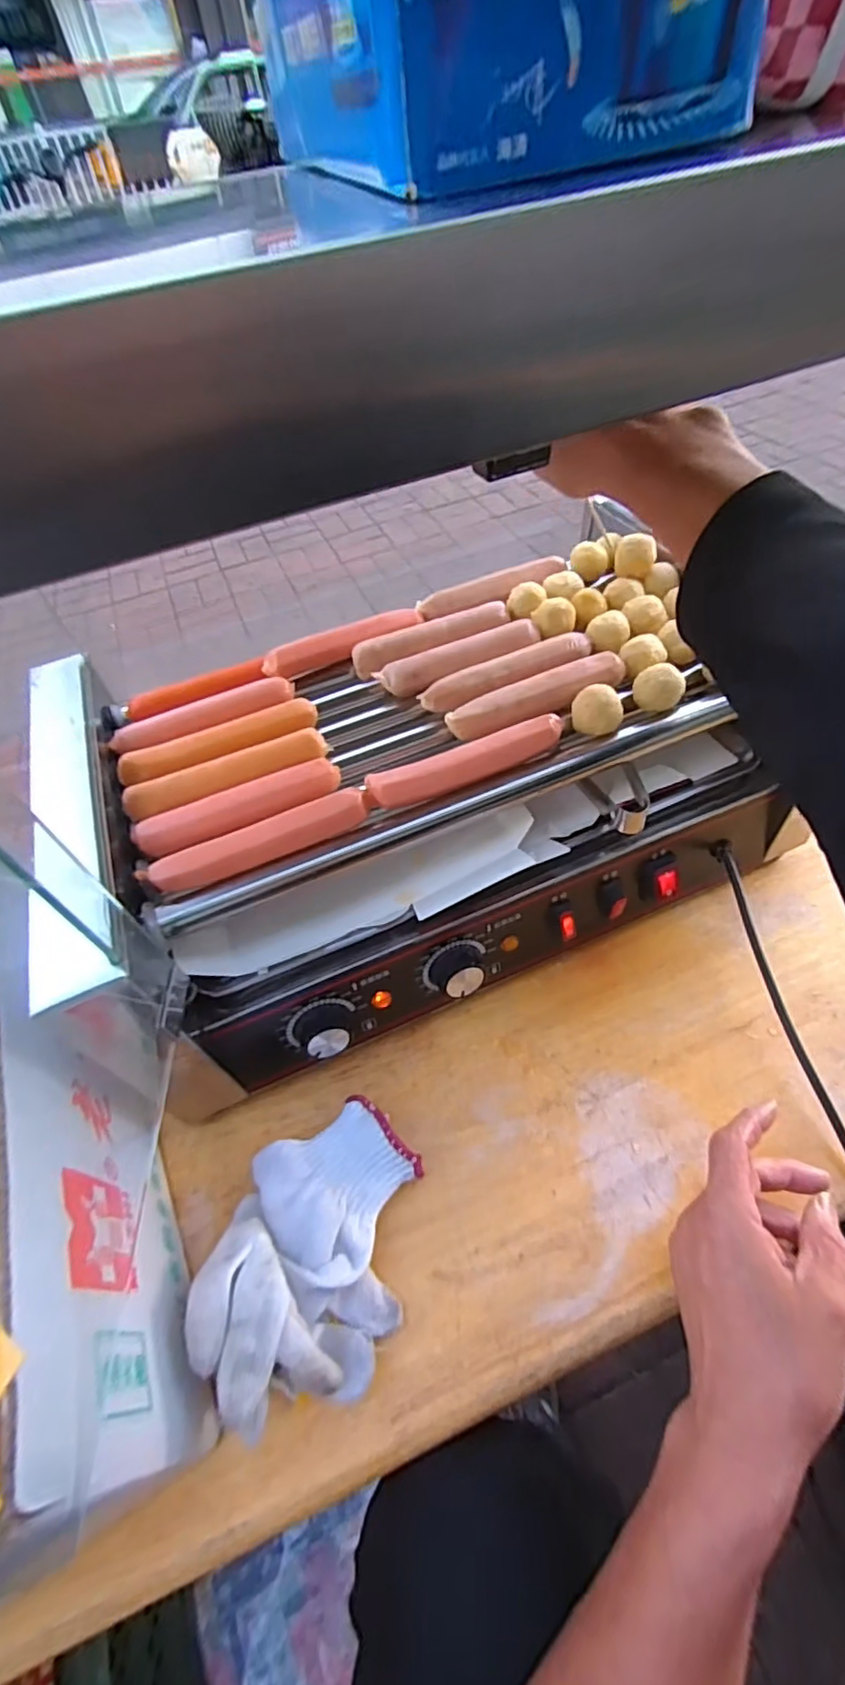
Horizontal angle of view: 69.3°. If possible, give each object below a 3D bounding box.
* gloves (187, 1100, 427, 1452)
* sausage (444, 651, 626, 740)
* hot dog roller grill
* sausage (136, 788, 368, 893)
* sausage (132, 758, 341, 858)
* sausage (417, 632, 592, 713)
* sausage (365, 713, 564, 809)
[{"bbox_3d":[-0.069,0.249,0.383,0.107,0.085,0.165,5,53,10],"label":"gloves"},{"bbox_3d":[0.083,-0.105,0.436,0.133,0.023,0.025,-21,53,-10],"label":"sausage"},{"bbox_3d":[-0.010,-0.026,0.505,0.475,0.217,0.272,-21,53,-11],"label":"hot dog roller grill"},{"bbox_3d":[-0.101,0.000,0.377,0.138,0.017,0.020,-21,53,-10],"label":"sausage"},{"bbox_3d":[-0.120,-0.023,0.404,0.134,0.018,0.018,-22,53,-11],"label":"sausage"},{"bbox_3d":[0.065,-0.128,0.456,0.133,0.021,0.022,-19,53,-9],"label":"sausage"},{"bbox_3d":[0.030,-0.054,0.408,0.136,0.021,0.018,-21,53,-10],"label":"sausage"}]

